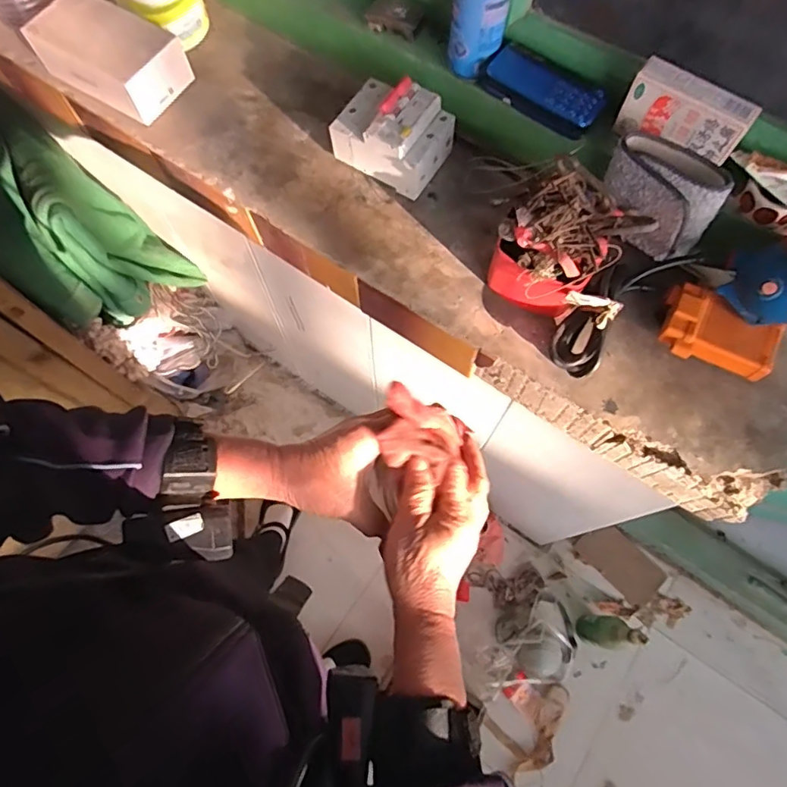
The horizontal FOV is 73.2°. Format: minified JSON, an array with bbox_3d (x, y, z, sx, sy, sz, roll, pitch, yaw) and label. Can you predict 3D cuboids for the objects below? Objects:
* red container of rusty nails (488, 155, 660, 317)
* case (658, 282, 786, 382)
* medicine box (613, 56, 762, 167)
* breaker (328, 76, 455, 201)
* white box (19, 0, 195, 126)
[{"bbox_3d":[0.156,-0.144,0.489,0.116,0.122,0.107,0,70,0],"label":"red container of rusty nails"},{"bbox_3d":[0.306,-0.058,0.498,0.099,0.022,0.063,24,71,9],"label":"case"},{"bbox_3d":[0.264,-0.252,0.482,0.105,0.058,0.026,38,74,13],"label":"medicine box"},{"bbox_3d":[-0.002,-0.284,0.574,0.112,0.069,0.085,30,72,10],"label":"breaker"},{"bbox_3d":[-0.337,-0.401,0.628,0.167,0.058,0.096,30,72,10],"label":"white box"}]

